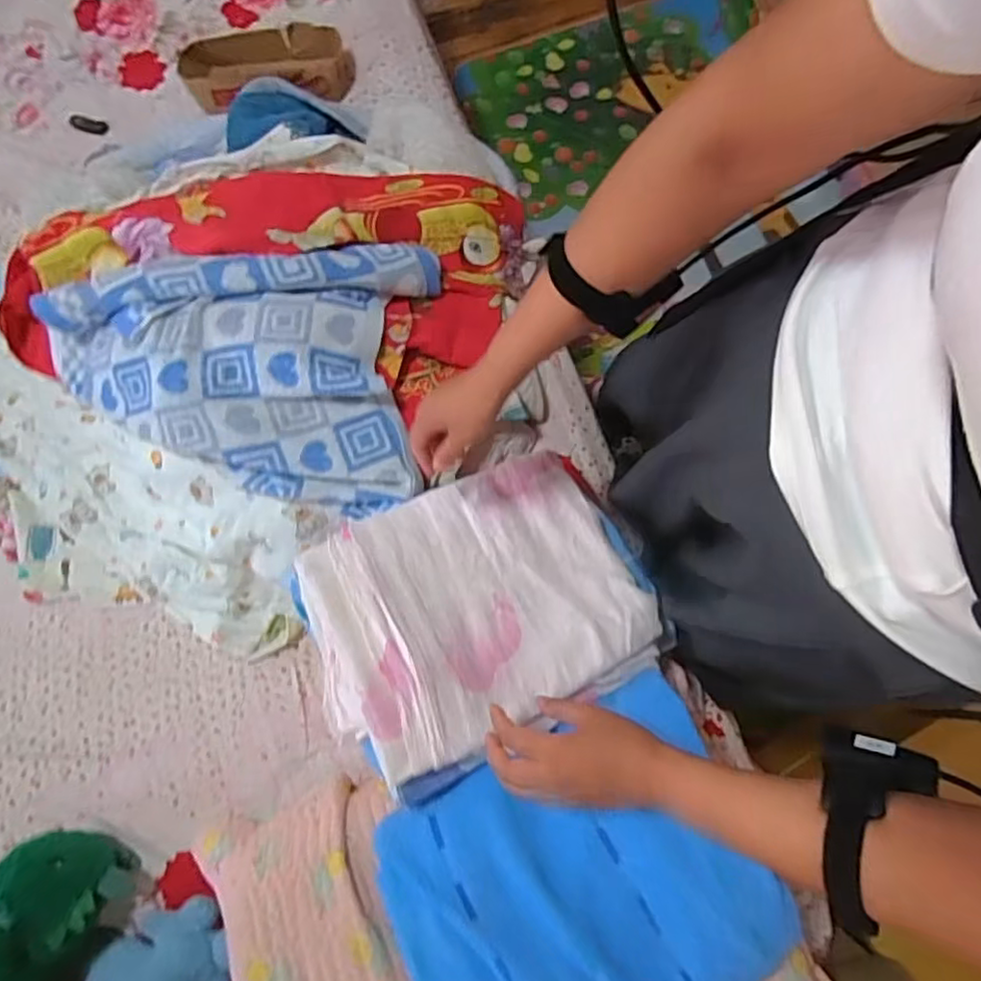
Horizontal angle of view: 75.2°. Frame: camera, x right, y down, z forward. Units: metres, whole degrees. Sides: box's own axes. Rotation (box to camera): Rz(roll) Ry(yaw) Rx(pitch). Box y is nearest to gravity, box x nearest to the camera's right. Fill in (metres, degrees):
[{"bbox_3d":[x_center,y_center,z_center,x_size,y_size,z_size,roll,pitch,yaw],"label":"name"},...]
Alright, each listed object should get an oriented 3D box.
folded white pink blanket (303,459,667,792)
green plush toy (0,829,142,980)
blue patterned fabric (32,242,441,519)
[{"bbox_3d":[-0.019,0.115,0.690,0.343,0.088,0.270,-29,79,-5],"label":"folded white pink blanket"},{"bbox_3d":[-0.570,0.550,0.754,0.262,0.165,0.192,-38,80,-7],"label":"green plush toy"},{"bbox_3d":[-0.317,-0.129,0.786,0.464,0.090,0.354,-11,78,-2],"label":"blue patterned fabric"}]

